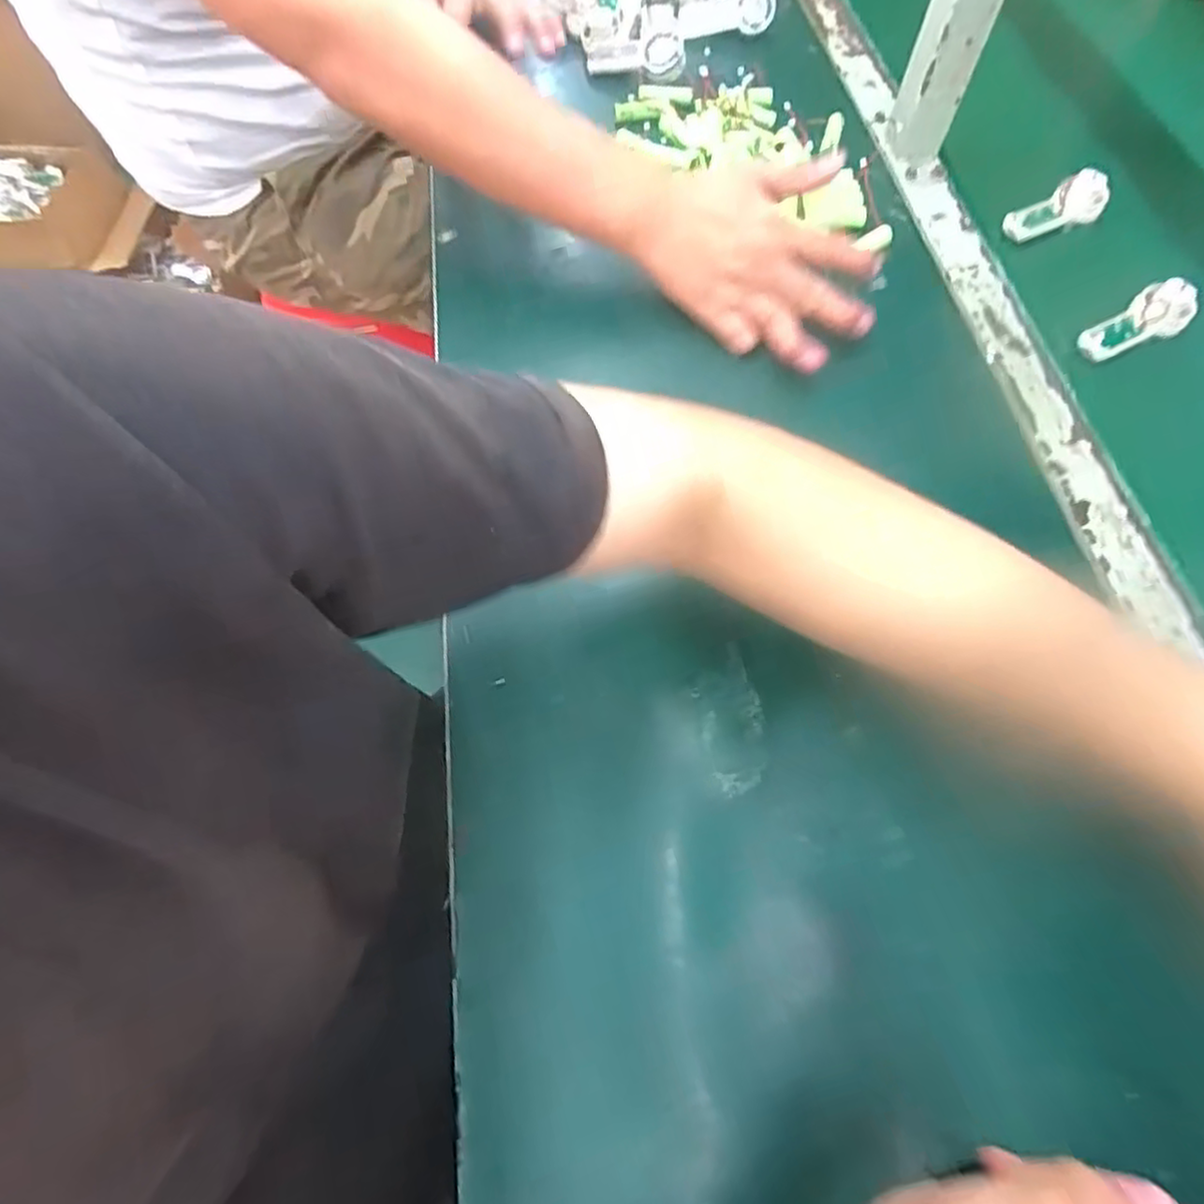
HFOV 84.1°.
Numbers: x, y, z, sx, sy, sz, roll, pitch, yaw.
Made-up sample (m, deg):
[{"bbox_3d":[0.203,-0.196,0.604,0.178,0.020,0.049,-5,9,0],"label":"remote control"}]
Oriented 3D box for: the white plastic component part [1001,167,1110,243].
[{"bbox_3d":[0.376,-0.326,0.547,0.080,0.028,0.036,-29,68,-14],"label":"white plastic component part"}]

